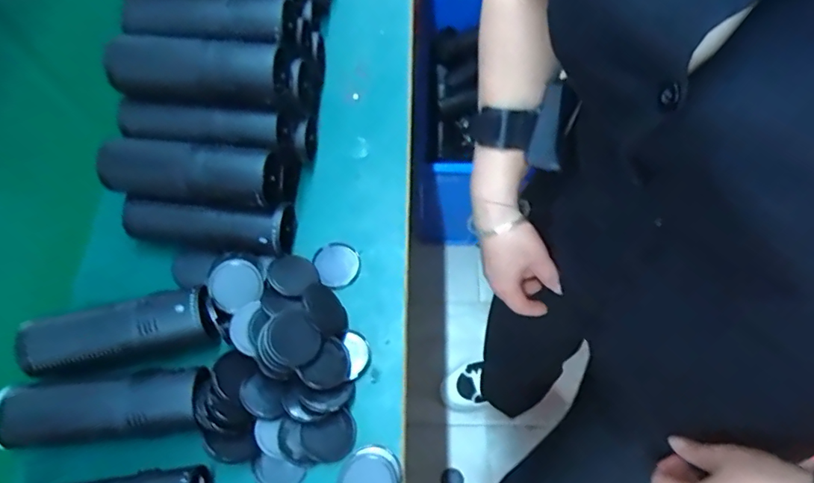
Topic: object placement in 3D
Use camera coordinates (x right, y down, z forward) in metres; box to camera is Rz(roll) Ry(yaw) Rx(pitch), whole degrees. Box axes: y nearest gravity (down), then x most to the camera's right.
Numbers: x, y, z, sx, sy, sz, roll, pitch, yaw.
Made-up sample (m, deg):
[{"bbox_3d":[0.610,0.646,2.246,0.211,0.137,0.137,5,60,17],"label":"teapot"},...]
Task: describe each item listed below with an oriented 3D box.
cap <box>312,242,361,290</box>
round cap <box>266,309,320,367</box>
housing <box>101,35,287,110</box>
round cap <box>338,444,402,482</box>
[{"bbox_3d":[-0.072,0.025,0.522,0.046,0.005,0.049,0,64,1],"label":"cap"},{"bbox_3d":[-0.104,0.088,0.459,0.048,0.008,0.048,9,68,-24],"label":"round cap"},{"bbox_3d":[-0.198,-0.160,0.474,0.165,0.049,0.050,3,64,2],"label":"housing"},{"bbox_3d":[-0.033,0.209,0.434,0.050,0.006,0.058,34,69,16],"label":"round cap"}]

